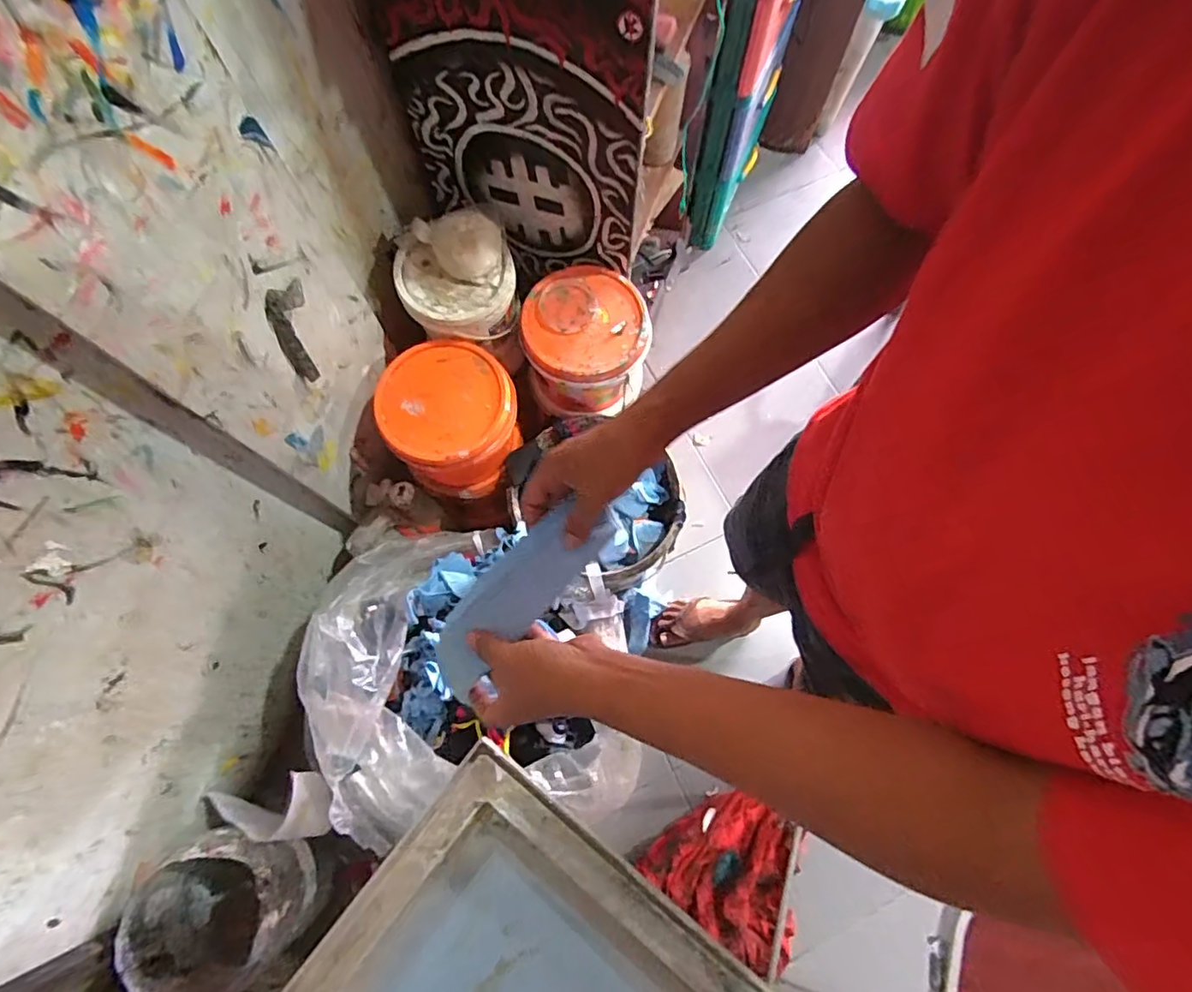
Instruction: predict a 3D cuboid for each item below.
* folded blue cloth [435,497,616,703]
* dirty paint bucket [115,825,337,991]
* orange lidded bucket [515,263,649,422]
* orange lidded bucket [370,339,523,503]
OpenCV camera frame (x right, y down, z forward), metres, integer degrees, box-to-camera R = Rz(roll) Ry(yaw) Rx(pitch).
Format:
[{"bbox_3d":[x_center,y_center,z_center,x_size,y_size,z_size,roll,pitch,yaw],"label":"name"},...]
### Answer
[{"bbox_3d":[-0.060,0.073,0.481,0.054,0.011,0.171,44,82,-5],"label":"folded blue cloth"},{"bbox_3d":[-0.623,0.709,1.035,0.258,0.271,0.243,-15,73,-4],"label":"dirty paint bucket"},{"bbox_3d":[-0.016,-0.269,1.090,0.219,0.187,0.213,0,72,0],"label":"orange lidded bucket"},{"bbox_3d":[-0.246,-0.132,1.039,0.214,0.184,0.215,0,72,0],"label":"orange lidded bucket"}]

